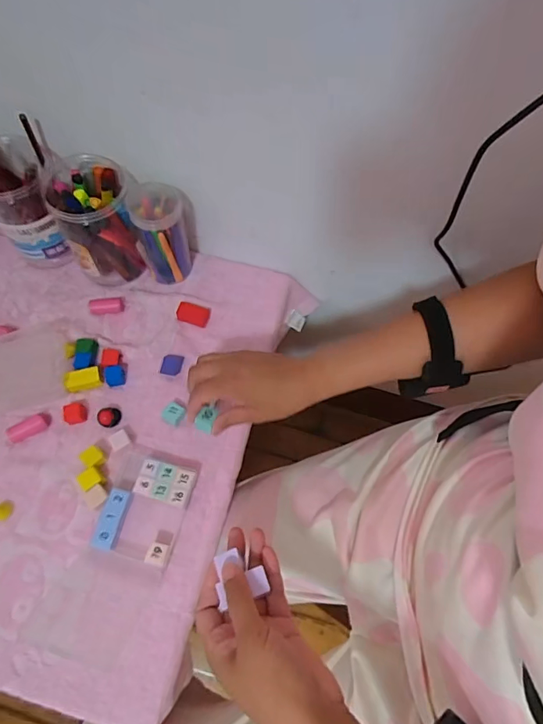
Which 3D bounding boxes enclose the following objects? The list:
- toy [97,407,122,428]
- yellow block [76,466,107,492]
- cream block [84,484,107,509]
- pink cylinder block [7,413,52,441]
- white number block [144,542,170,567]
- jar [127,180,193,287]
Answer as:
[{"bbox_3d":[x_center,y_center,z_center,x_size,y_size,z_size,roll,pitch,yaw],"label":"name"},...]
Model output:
[{"bbox_3d":[-0.203,0.069,0.541,0.026,0.015,0.022,-8,67,-6],"label":"toy"},{"bbox_3d":[-0.208,0.138,0.506,0.024,0.024,0.024,-37,73,-17],"label":"yellow block"},{"bbox_3d":[-0.198,0.154,0.495,0.020,0.021,0.020,-38,73,-17],"label":"cream block"},{"bbox_3d":[-0.296,0.080,0.530,0.046,0.018,0.020,-34,72,-16],"label":"pink cylinder block"},{"bbox_3d":[-0.124,0.210,0.475,0.022,0.019,0.022,10,66,2],"label":"white number block"},{"bbox_3d":[-0.141,-0.175,0.584,0.075,0.126,0.080,1,66,-2],"label":"jar"}]

